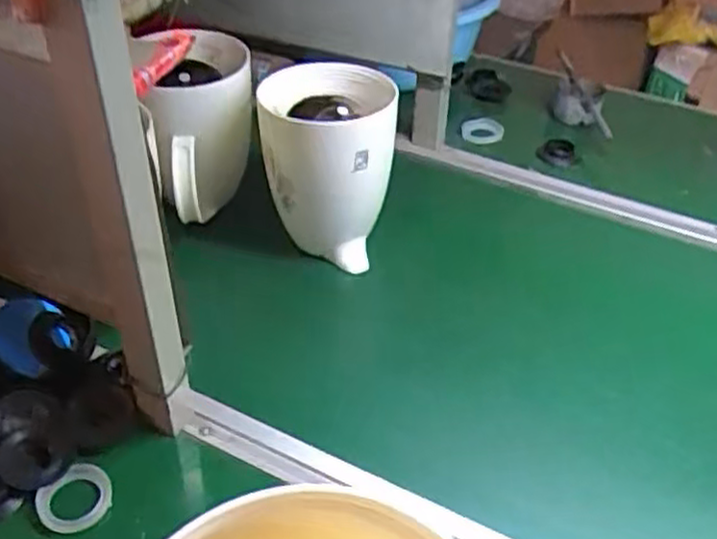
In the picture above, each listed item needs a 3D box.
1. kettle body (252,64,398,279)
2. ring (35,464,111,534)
[{"bbox_3d":[-0.034,-0.099,0.792,0.131,0.202,0.125,-2,39,-4],"label":"kettle body"},{"bbox_3d":[-0.230,0.188,0.608,0.057,0.004,0.050,-38,79,-21],"label":"ring"}]

